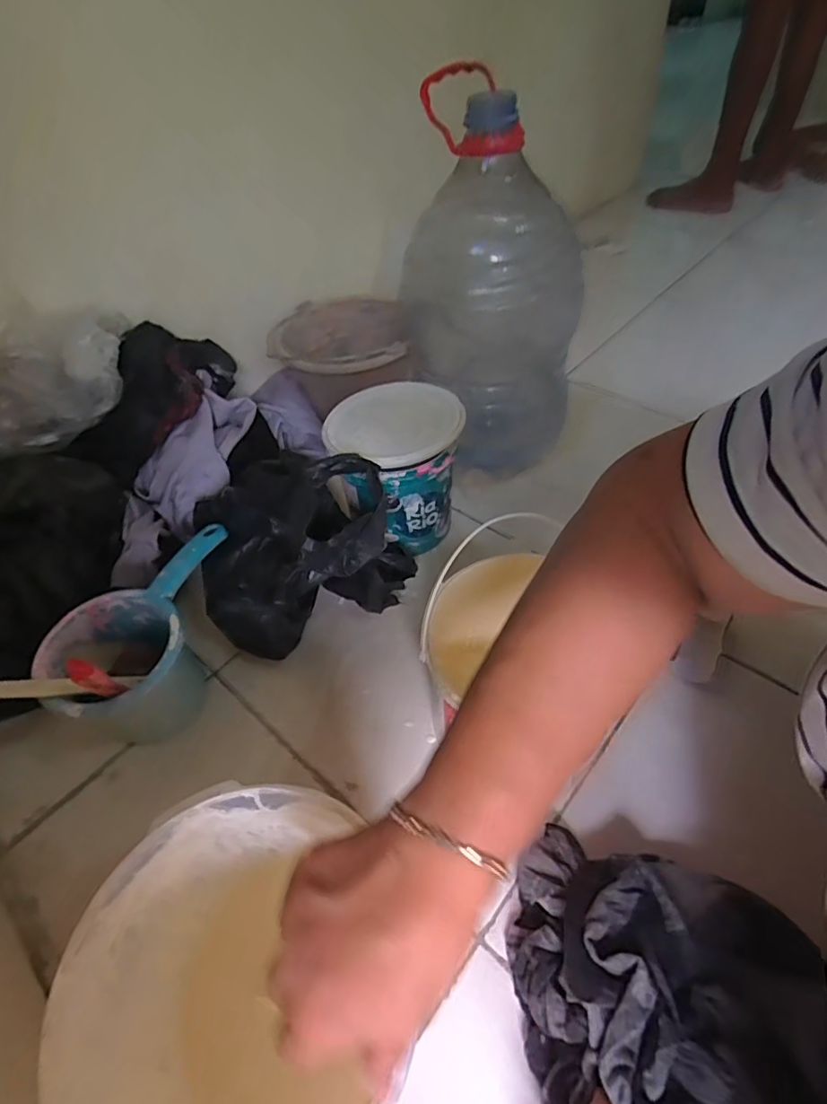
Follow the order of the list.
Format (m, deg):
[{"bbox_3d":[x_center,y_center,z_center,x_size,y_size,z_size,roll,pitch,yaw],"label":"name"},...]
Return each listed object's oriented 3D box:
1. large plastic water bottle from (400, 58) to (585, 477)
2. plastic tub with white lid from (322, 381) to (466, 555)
[{"bbox_3d":[0.091,-0.315,0.713,0.214,0.433,0.203,-3,49,3],"label":"large plastic water bottle"},{"bbox_3d":[-0.021,-0.115,0.738,0.165,0.159,0.170,-3,49,3],"label":"plastic tub with white lid"}]

